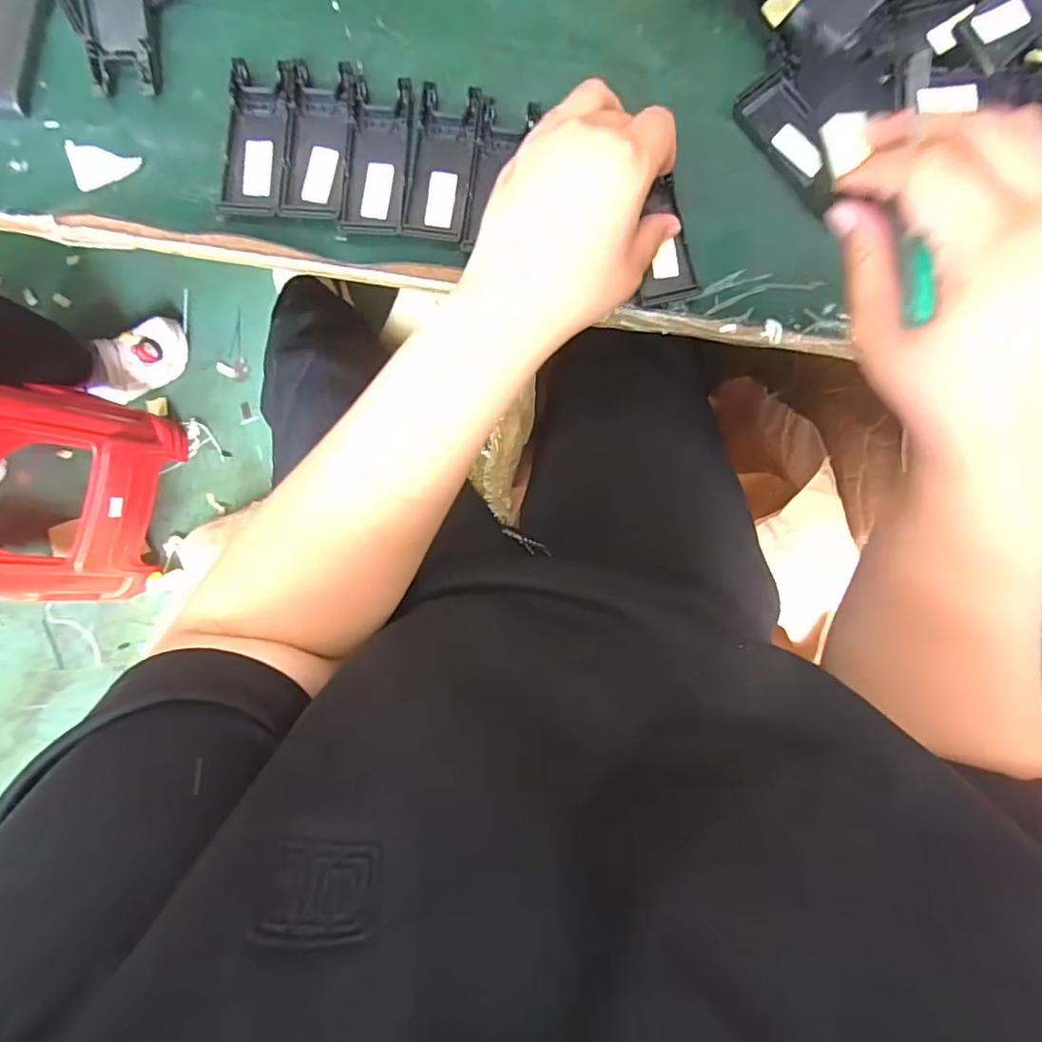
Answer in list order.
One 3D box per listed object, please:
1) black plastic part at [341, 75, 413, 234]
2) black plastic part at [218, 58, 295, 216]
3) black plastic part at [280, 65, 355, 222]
[{"bbox_3d":[-0.091,-0.232,0.346,0.038,0.011,0.096,4,88,0],"label":"black plastic part"},{"bbox_3d":[-0.168,-0.242,0.347,0.037,0.012,0.095,5,88,0],"label":"black plastic part"},{"bbox_3d":[-0.129,-0.241,0.347,0.038,0.014,0.097,5,88,0],"label":"black plastic part"}]

